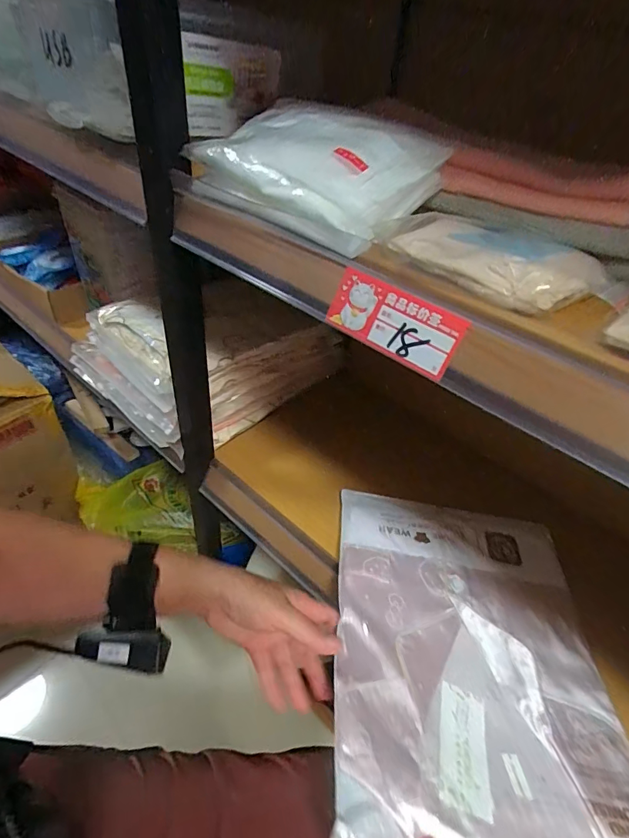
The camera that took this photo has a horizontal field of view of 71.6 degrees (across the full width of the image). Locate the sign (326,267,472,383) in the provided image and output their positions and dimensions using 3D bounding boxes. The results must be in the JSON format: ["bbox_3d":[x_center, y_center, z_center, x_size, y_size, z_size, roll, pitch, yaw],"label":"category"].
[{"bbox_3d":[0.049,-0.060,0.269,0.086,0.037,0.006,34,20,26],"label":"sign"}]

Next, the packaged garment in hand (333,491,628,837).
[{"bbox_3d":[0.154,0.219,0.425,0.264,0.023,0.341,13,33,-3],"label":"packaged garment in hand"}]

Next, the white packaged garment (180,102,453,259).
[{"bbox_3d":[-0.001,-0.190,0.328,0.169,0.059,0.133,33,48,29],"label":"white packaged garment"}]

